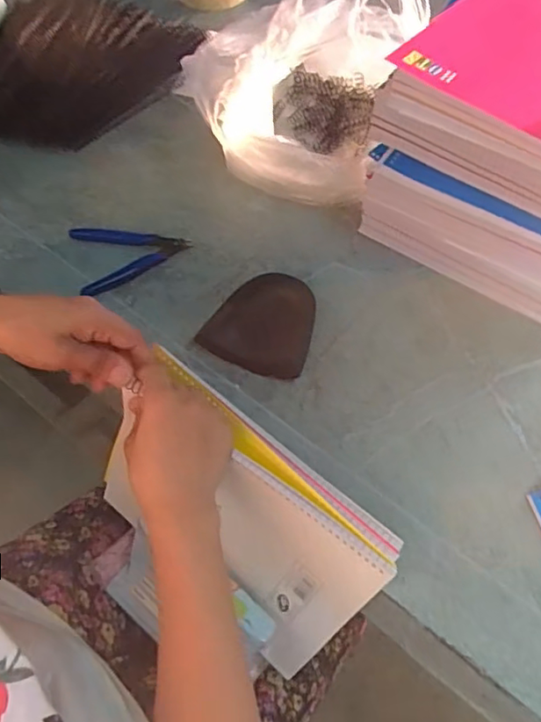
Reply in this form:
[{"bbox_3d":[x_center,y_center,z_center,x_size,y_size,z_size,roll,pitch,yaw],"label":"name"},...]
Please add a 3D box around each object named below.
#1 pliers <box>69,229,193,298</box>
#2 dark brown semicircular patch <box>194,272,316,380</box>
[{"bbox_3d":[-0.144,-0.115,0.596,0.115,0.016,0.085,-12,62,-10],"label":"pliers"},{"bbox_3d":[-0.003,-0.038,0.533,0.092,0.032,0.092,20,61,9],"label":"dark brown semicircular patch"}]

